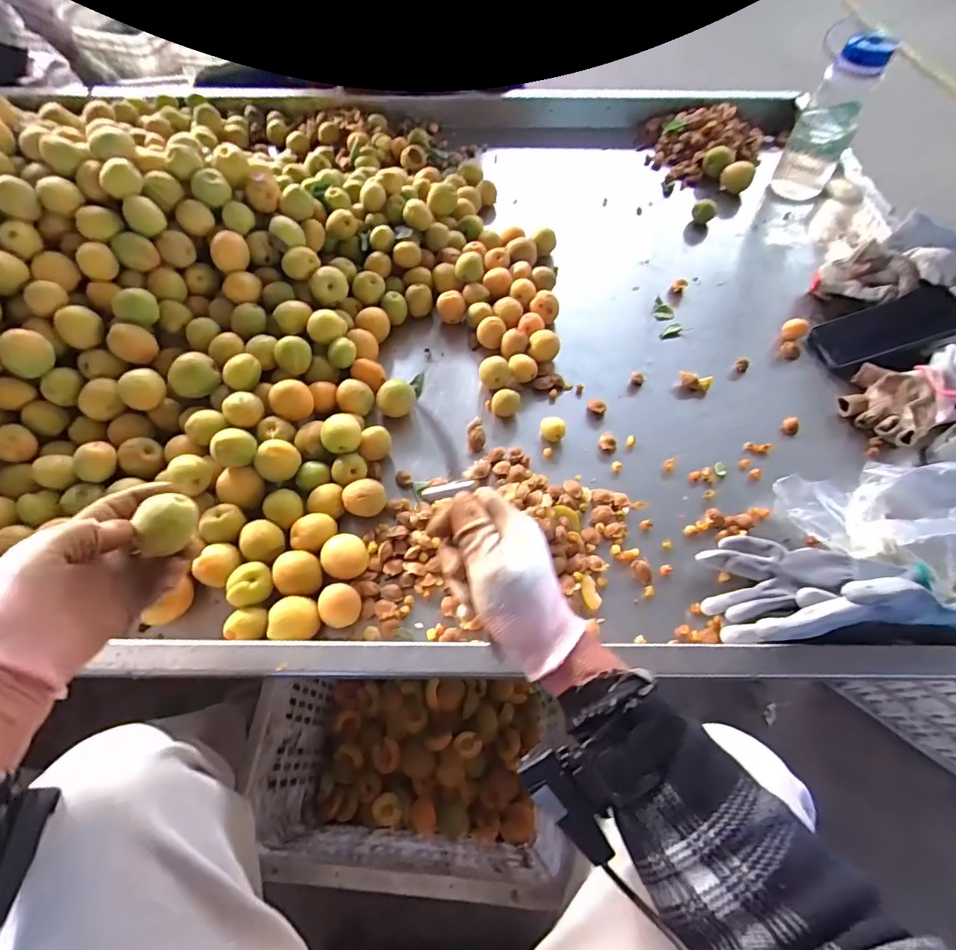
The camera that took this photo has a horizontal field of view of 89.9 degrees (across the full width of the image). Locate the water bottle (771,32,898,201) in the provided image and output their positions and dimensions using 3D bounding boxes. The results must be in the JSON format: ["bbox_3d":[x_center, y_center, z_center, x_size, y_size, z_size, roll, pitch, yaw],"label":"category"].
[{"bbox_3d":[0.541,-0.544,0.734,0.080,0.200,0.083,35,57,25],"label":"water bottle"}]

